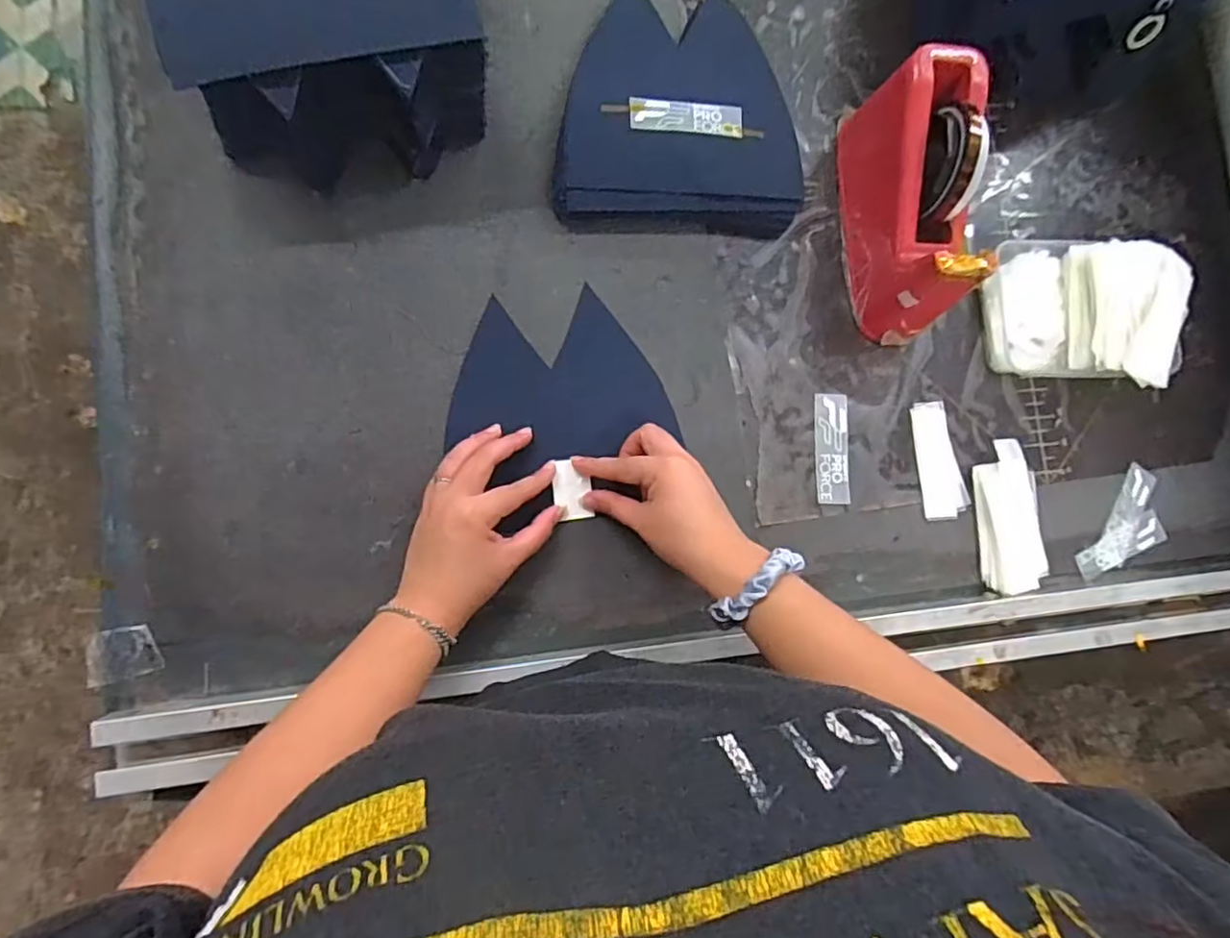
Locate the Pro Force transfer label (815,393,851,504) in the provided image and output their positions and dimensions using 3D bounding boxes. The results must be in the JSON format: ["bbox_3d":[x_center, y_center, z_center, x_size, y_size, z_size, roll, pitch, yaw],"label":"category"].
[{"bbox_3d":[0.187,-0.017,0.535,0.029,0.004,0.093,0,86,-3],"label":"Pro Force transfer label"}]

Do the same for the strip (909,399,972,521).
[{"bbox_3d":[0.282,-0.008,0.544,0.038,0.004,0.102,-9,85,-8],"label":"strip"}]

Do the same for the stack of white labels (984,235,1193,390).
[{"bbox_3d":[0.413,-0.138,0.551,0.169,0.052,0.125,7,83,-6],"label":"stack of white labels"}]

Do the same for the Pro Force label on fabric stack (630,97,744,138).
[{"bbox_3d":[0.059,-0.289,0.514,0.093,0.005,0.027,0,84,-7],"label":"Pro Force label on fabric stack"}]

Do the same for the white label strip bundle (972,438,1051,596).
[{"bbox_3d":[0.340,0.040,0.538,0.054,0.017,0.127,-6,85,-8],"label":"white label strip bundle"}]

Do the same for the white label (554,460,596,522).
[{"bbox_3d":[-0.034,0.017,0.506,0.031,0.005,0.049,-5,84,-8],"label":"white label"}]

